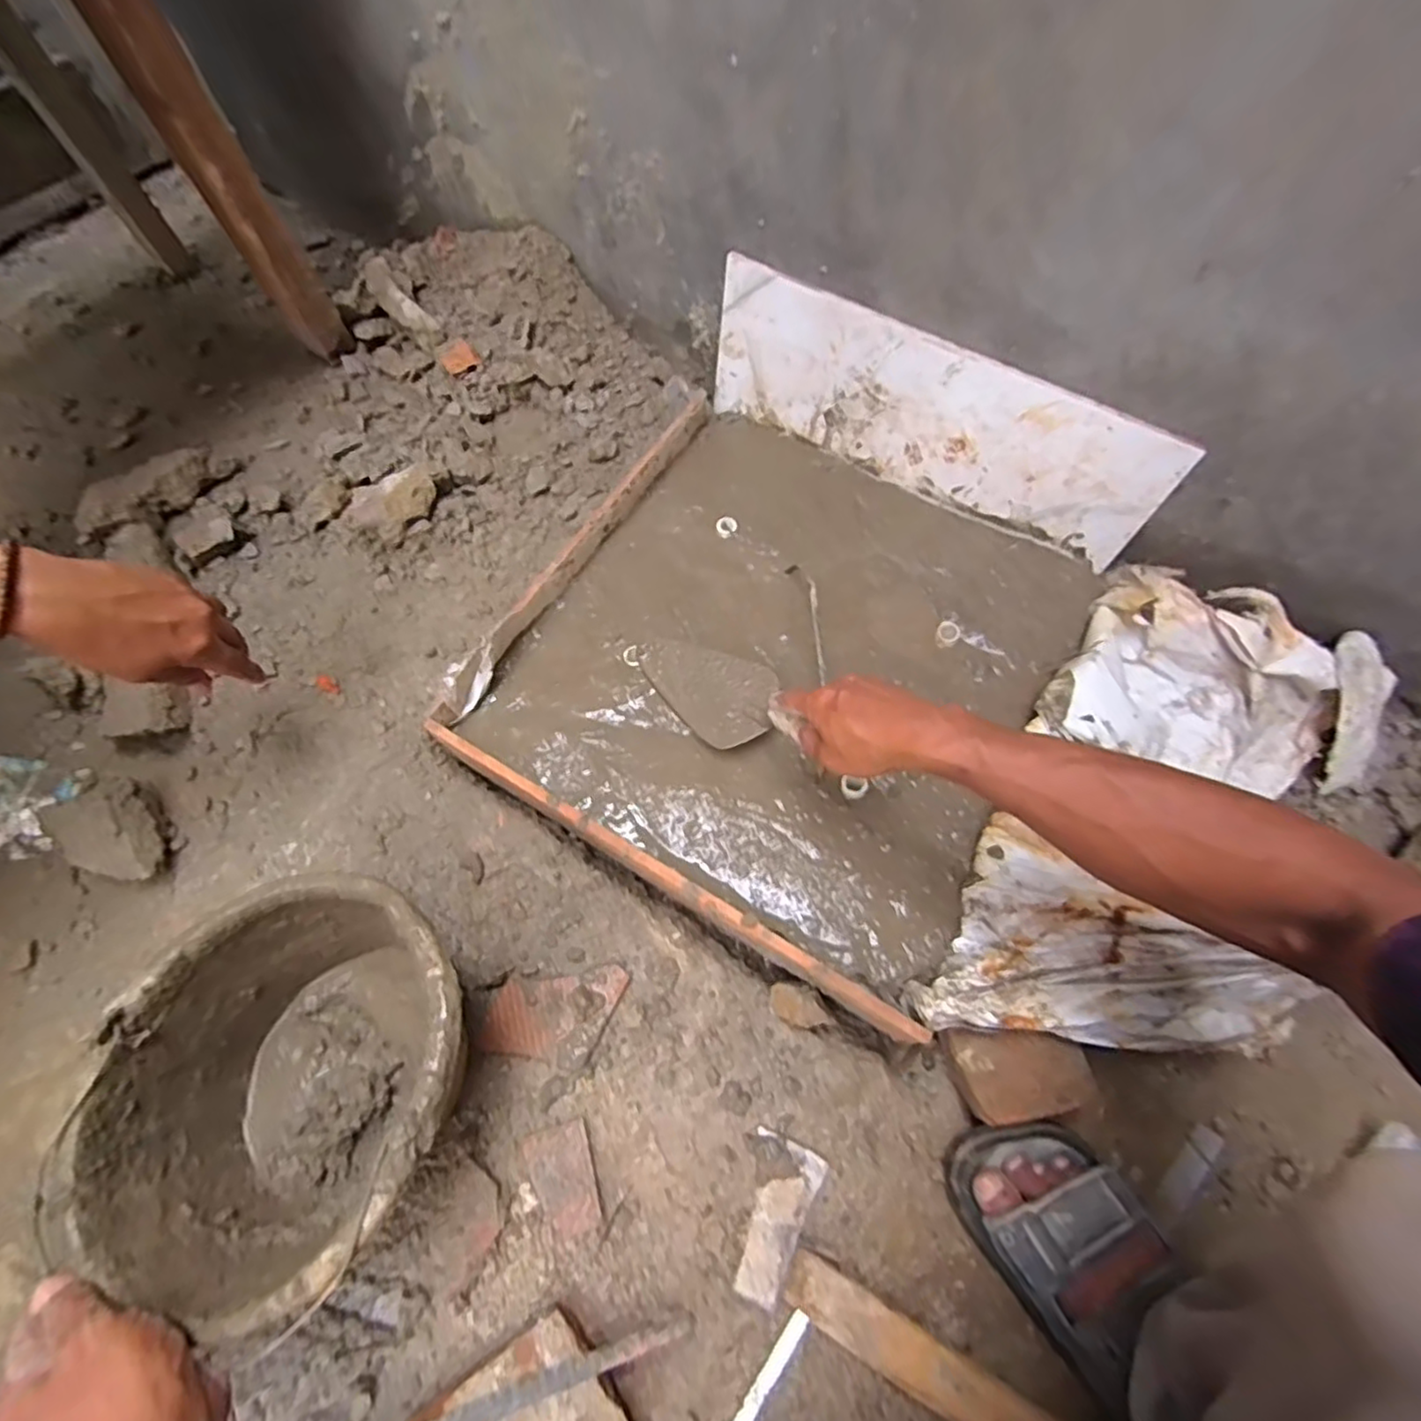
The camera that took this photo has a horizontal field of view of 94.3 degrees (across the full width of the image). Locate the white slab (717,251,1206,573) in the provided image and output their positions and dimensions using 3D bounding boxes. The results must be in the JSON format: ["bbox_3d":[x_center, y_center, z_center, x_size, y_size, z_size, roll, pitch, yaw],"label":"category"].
[{"bbox_3d":[0.224,-0.311,0.705,0.488,0.167,0.023,30,68,13],"label":"white slab"}]

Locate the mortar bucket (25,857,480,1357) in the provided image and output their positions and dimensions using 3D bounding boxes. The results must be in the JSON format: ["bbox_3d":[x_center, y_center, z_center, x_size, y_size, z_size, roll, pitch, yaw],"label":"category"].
[{"bbox_3d":[-0.272,0.252,0.466,0.211,0.151,0.233,19,66,8],"label":"mortar bucket"}]

